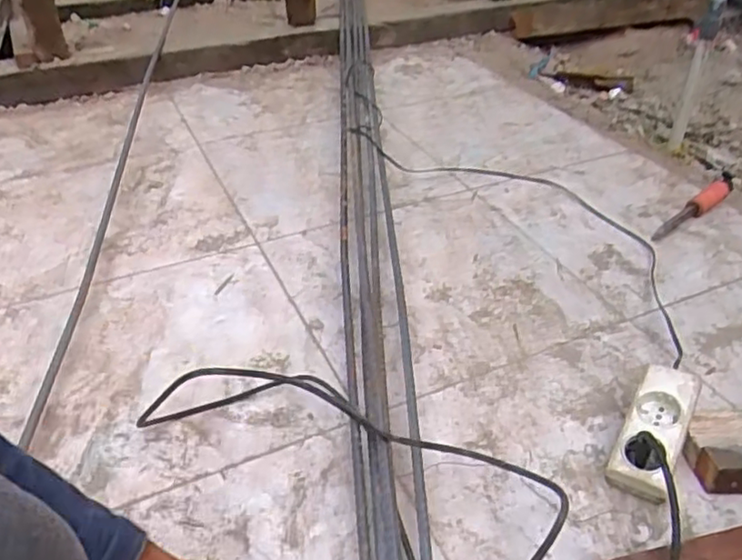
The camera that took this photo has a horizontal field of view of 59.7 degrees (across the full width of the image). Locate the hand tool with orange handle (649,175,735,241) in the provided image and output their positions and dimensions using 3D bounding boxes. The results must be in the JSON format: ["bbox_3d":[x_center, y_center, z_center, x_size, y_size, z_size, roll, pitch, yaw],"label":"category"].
[{"bbox_3d":[0.547,-0.124,1.083,0.253,0.026,0.032,-28,45,-31],"label":"hand tool with orange handle"}]

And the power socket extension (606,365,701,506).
[{"bbox_3d":[0.293,0.152,0.666,0.057,0.037,0.137,21,65,26],"label":"power socket extension"}]

